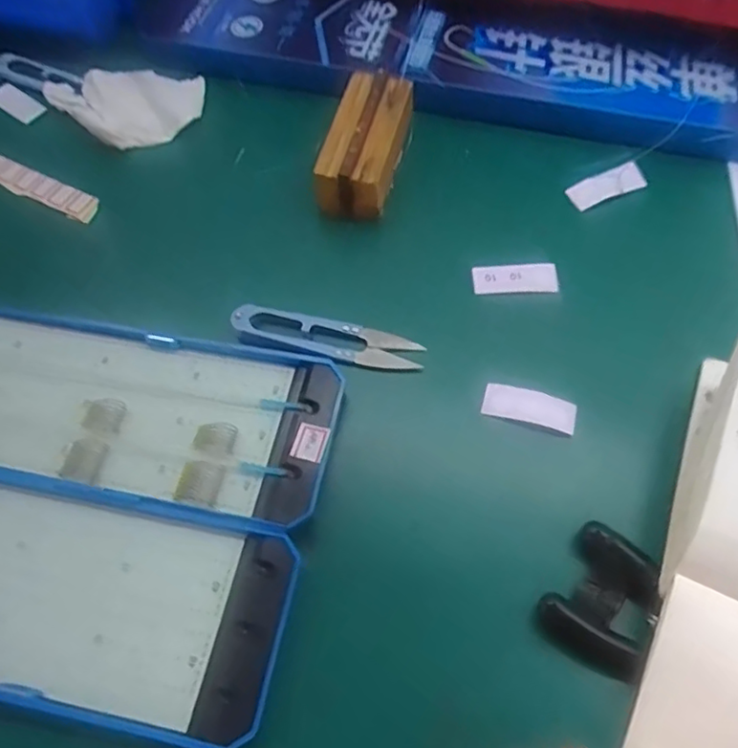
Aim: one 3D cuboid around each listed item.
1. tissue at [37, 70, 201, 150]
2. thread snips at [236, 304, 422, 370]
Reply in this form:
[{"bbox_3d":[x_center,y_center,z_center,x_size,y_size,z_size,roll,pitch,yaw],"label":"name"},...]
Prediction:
[{"bbox_3d":[-0.162,-0.171,0.414,0.102,0.023,0.055,4,63,4],"label":"tissue"},{"bbox_3d":[-0.022,-0.020,0.340,0.099,0.017,0.025,9,62,8],"label":"thread snips"}]

